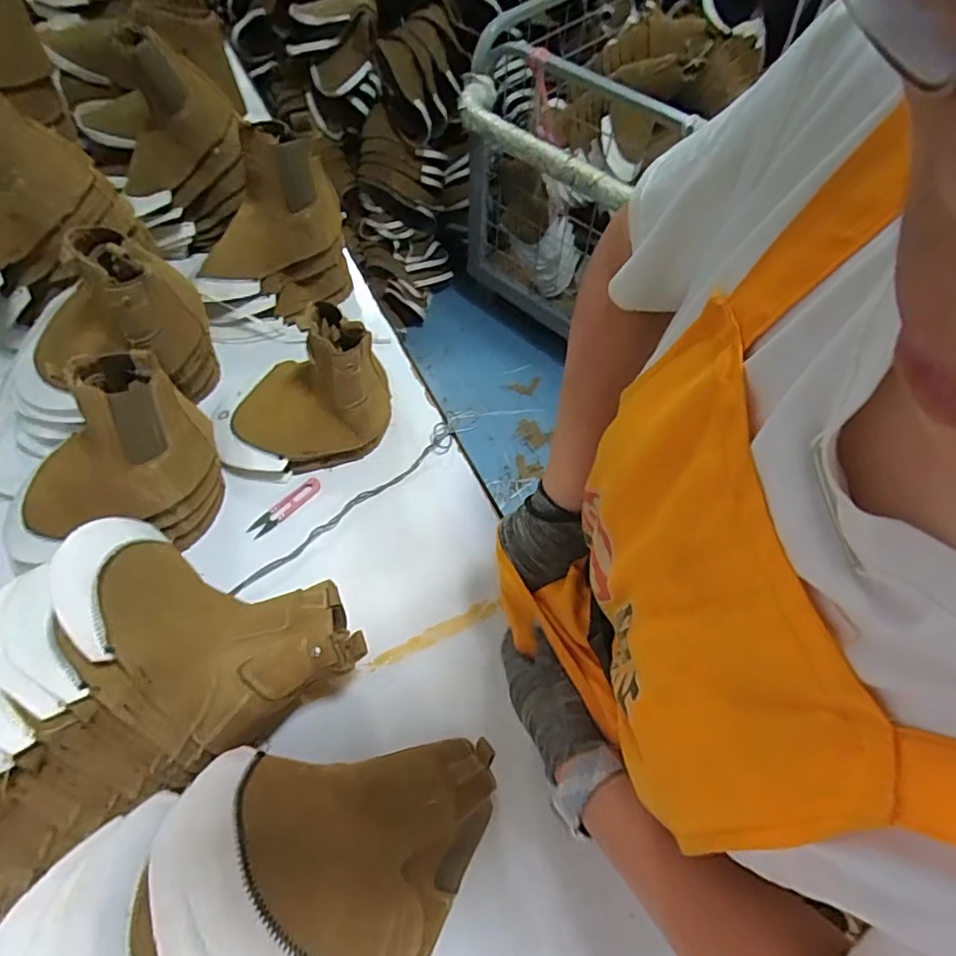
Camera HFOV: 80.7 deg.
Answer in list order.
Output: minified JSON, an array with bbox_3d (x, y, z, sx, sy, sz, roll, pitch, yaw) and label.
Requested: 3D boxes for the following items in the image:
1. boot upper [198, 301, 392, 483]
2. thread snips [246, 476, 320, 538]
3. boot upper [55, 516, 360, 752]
[{"bbox_3d":[-0.229,-0.106,0.699,0.226,0.149,0.154,-22,62,-13],"label":"boot upper"},{"bbox_3d":[-0.241,0.037,0.707,0.027,0.006,0.103,41,67,20],"label":"thread snips"},{"bbox_3d":[-0.247,0.115,0.509,0.249,0.082,0.161,36,65,19],"label":"boot upper"}]

